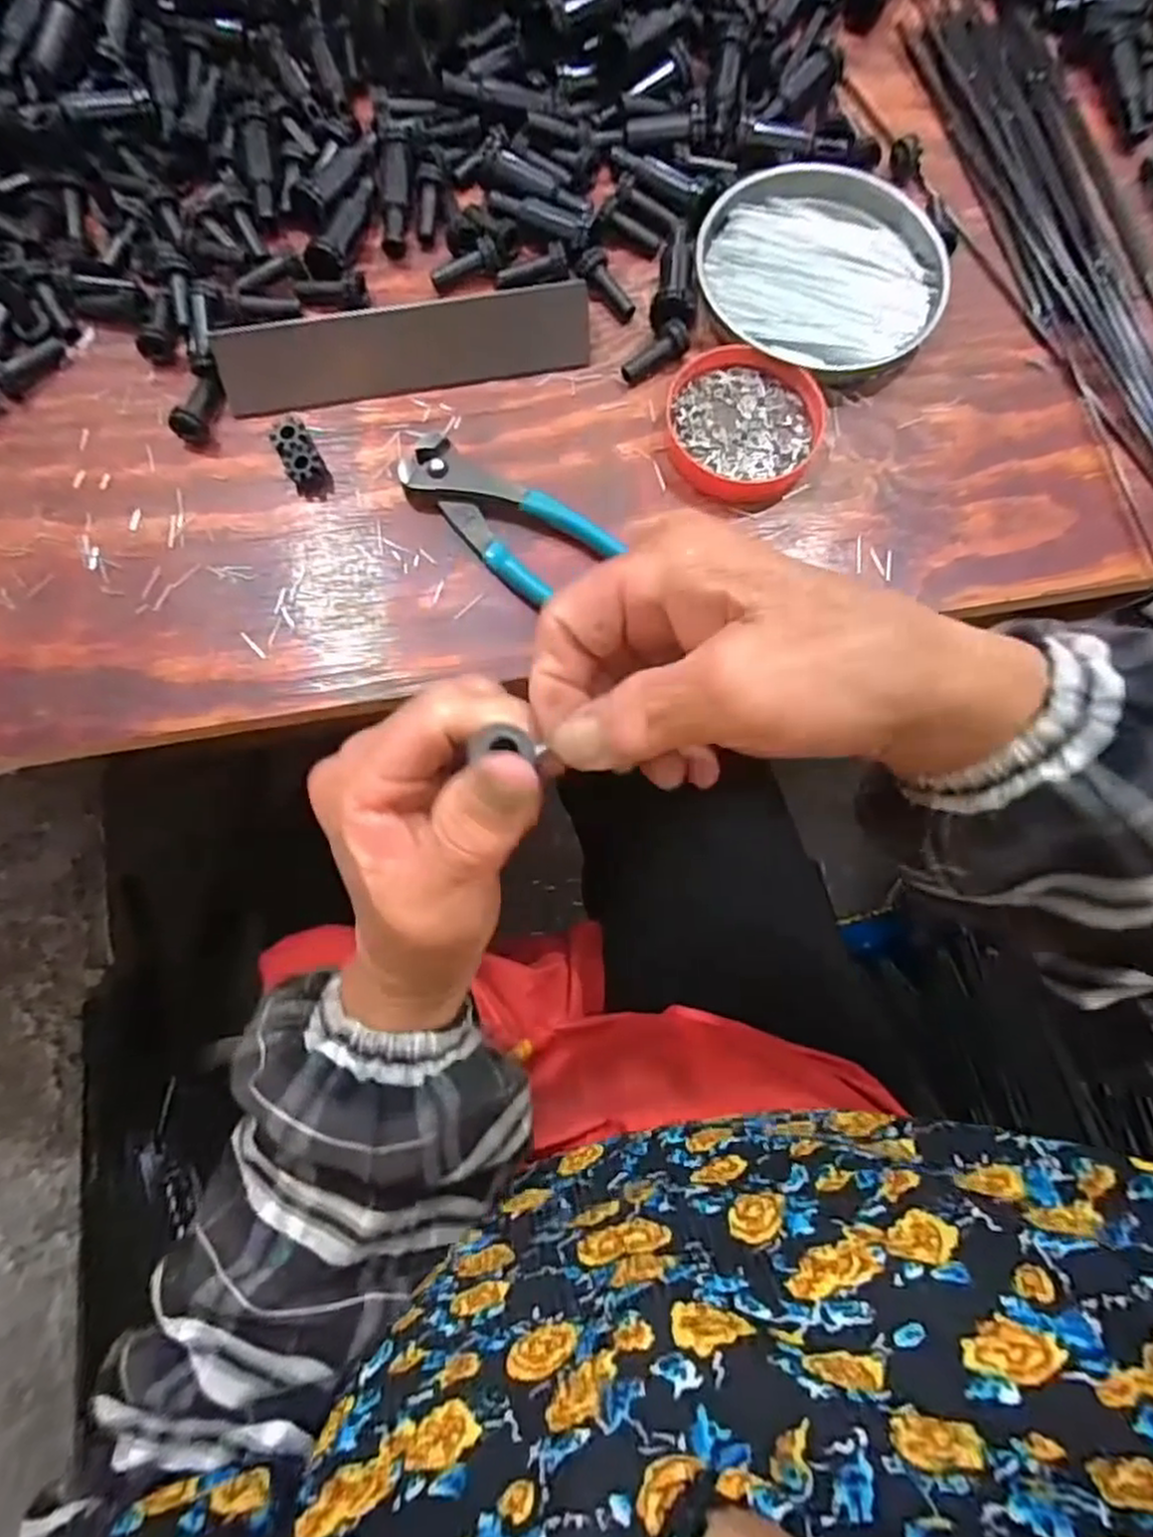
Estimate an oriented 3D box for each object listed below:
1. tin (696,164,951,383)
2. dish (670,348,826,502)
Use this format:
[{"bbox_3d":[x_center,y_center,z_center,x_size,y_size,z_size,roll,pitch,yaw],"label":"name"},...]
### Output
[{"bbox_3d":[0.133,-0.271,0.394,0.130,0.016,0.123,0,77,-1],"label":"tin"},{"bbox_3d":[0.087,-0.177,0.372,0.078,0.017,0.076,0,77,-1],"label":"dish"}]

